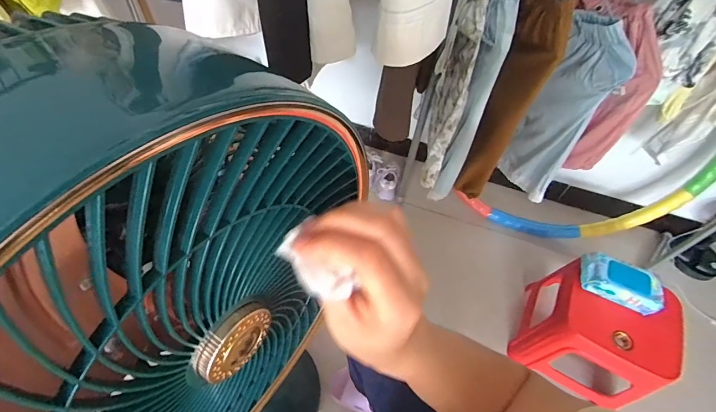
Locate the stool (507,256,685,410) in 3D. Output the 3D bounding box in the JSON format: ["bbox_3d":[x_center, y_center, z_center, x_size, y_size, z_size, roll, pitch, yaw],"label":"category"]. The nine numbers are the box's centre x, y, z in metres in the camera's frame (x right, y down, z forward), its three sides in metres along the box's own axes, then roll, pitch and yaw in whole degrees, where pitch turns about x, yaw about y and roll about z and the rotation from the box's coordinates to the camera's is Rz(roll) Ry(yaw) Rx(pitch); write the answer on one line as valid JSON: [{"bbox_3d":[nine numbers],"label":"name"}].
[{"bbox_3d":[0.616,0.324,0.933,0.273,0.261,0.260,26,56,14],"label":"stool"}]

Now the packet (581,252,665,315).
[{"bbox_3d":[0.641,0.187,0.868,0.172,0.050,0.095,23,56,12],"label":"packet"}]

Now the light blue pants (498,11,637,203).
[{"bbox_3d":[0.439,-0.189,0.799,0.045,0.416,0.164,-13,56,-14],"label":"light blue pants"}]

